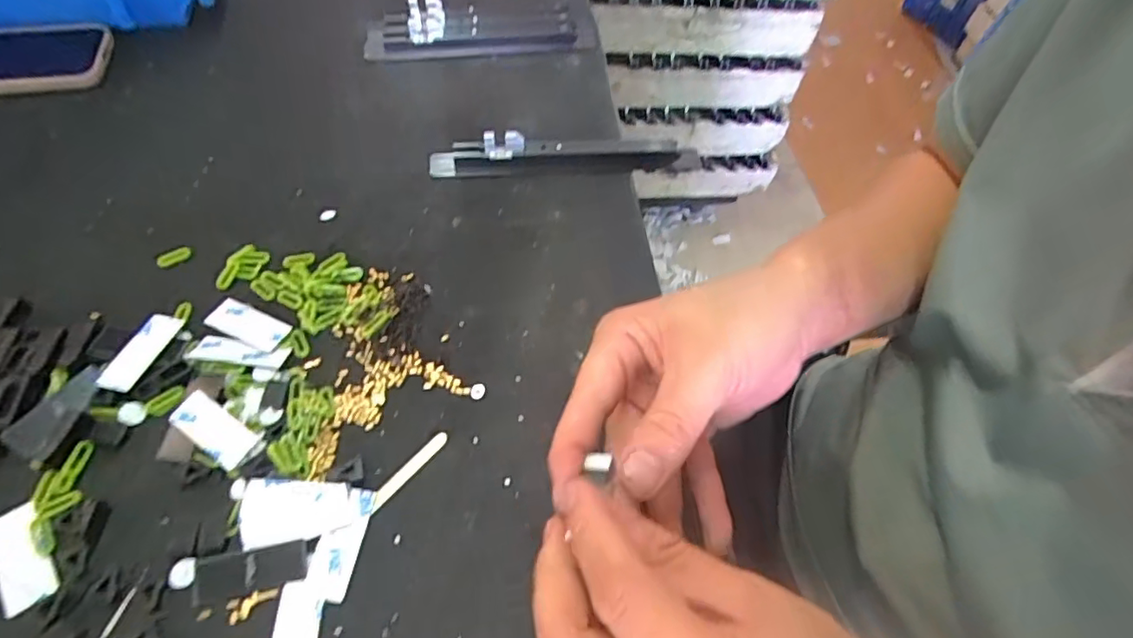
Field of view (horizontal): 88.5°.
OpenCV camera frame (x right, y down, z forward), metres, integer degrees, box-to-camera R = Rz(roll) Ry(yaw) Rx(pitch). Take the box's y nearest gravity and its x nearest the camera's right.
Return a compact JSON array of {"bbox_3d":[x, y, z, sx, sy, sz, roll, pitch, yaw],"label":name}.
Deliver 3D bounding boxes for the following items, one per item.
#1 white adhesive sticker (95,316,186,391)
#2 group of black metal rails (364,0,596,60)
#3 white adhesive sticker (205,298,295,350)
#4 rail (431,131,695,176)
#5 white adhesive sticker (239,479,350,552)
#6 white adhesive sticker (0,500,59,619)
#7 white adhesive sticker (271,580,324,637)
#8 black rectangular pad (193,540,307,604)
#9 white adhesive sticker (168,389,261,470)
[{"bbox_3d":[-0.242,0.018,0.332,0.017,0.006,0.052,14,55,4],"label":"white adhesive sticker"},{"bbox_3d":[-0.079,-0.270,0.534,0.203,0.031,0.056,-8,57,-11],"label":"group of black metal rails"},{"bbox_3d":[-0.191,0.003,0.348,0.049,0.004,0.020,21,61,12],"label":"white adhesive sticker"},{"bbox_3d":[0.001,-0.124,0.441,0.202,0.028,0.020,-2,56,-7],"label":"rail"},{"bbox_3d":[-0.136,0.094,0.291,0.050,0.005,0.033,-7,56,-10],"label":"white adhesive sticker"},{"bbox_3d":[-0.257,0.111,0.272,0.021,0.004,0.050,-32,64,-24],"label":"white adhesive sticker"},{"bbox_3d":[-0.123,0.141,0.264,0.020,0.004,0.039,1,55,-5],"label":"white adhesive sticker"},{"bbox_3d":[-0.149,0.119,0.274,0.049,0.004,0.020,-6,56,-10],"label":"black rectangular pad"},{"bbox_3d":[-0.187,0.059,0.309,0.049,0.004,0.022,30,69,14],"label":"white adhesive sticker"}]

